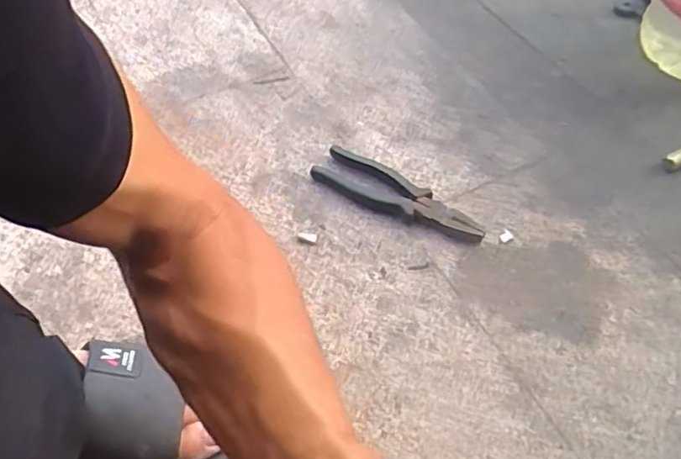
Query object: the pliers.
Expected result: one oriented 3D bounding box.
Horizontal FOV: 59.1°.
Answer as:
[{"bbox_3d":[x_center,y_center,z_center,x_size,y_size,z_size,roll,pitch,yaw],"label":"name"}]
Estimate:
[{"bbox_3d":[0.057,-0.034,0.639,0.196,0.017,0.057,33,61,24],"label":"pliers"}]

